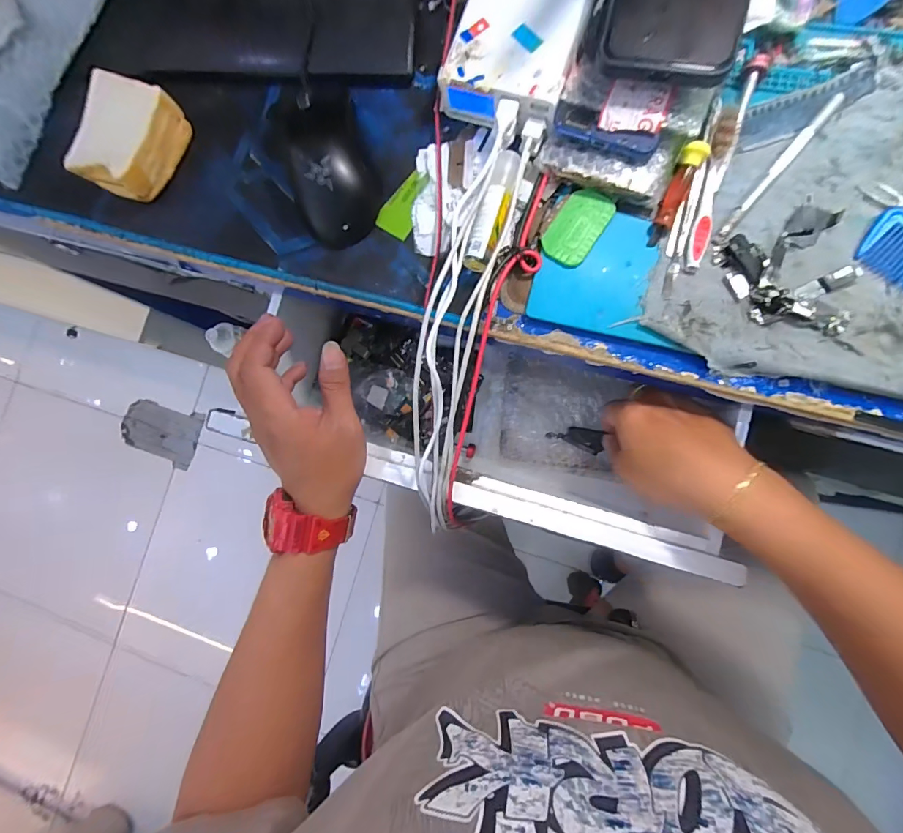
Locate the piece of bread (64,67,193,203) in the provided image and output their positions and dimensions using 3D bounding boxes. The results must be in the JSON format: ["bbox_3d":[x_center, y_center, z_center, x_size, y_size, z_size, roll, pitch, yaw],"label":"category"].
[{"bbox_3d":[-0.270,-0.229,0.343,0.076,0.034,0.087,23,88,9],"label":"piece of bread"}]

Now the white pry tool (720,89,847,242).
[{"bbox_3d":[0.227,-0.173,0.287,0.008,0.006,0.120,41,91,9],"label":"white pry tool"}]

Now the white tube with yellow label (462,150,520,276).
[{"bbox_3d":[0.032,-0.152,0.306,0.025,0.018,0.088,16,87,8],"label":"white tube with yellow label"}]

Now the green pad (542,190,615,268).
[{"bbox_3d":[0.092,-0.139,0.305,0.035,0.004,0.058,35,90,9],"label":"green pad"}]

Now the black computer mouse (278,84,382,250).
[{"bbox_3d":[-0.096,-0.200,0.324,0.068,0.035,0.123,-8,84,6],"label":"black computer mouse"}]

